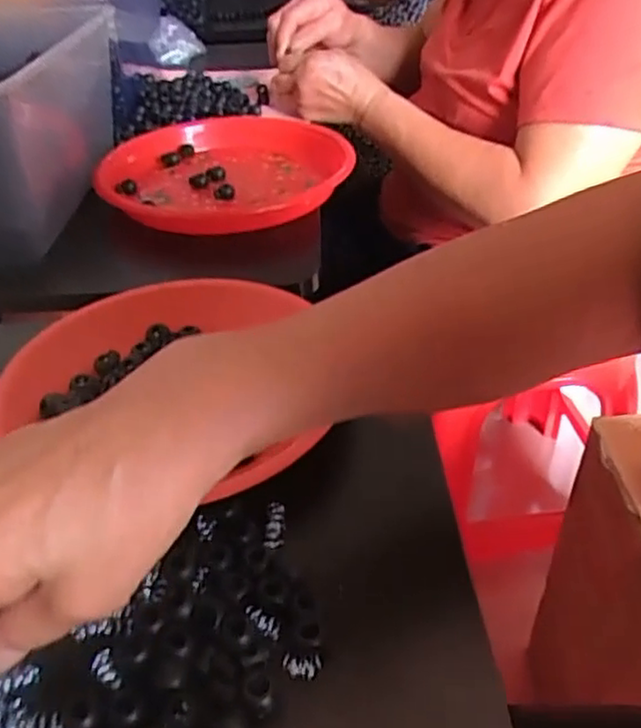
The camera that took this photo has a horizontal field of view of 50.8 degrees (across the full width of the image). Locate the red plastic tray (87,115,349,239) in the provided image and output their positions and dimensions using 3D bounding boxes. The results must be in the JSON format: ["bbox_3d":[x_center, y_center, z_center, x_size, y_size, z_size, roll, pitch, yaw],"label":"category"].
[{"bbox_3d":[-0.090,-0.193,0.666,0.228,0.030,0.222,-2,37,0],"label":"red plastic tray"}]

